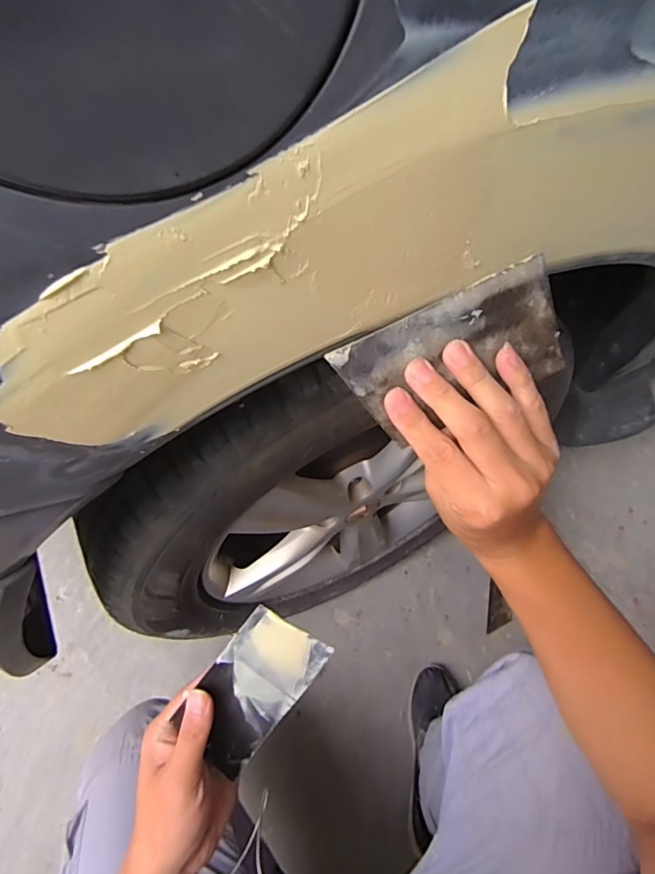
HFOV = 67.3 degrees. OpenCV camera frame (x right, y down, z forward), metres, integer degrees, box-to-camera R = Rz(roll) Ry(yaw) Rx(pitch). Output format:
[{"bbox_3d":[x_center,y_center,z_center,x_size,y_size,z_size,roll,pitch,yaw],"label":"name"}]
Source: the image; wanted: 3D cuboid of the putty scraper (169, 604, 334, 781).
[{"bbox_3d":[-0.059,0.192,0.370,0.071,0.005,0.119,37,90,-17],"label":"putty scraper"}]

